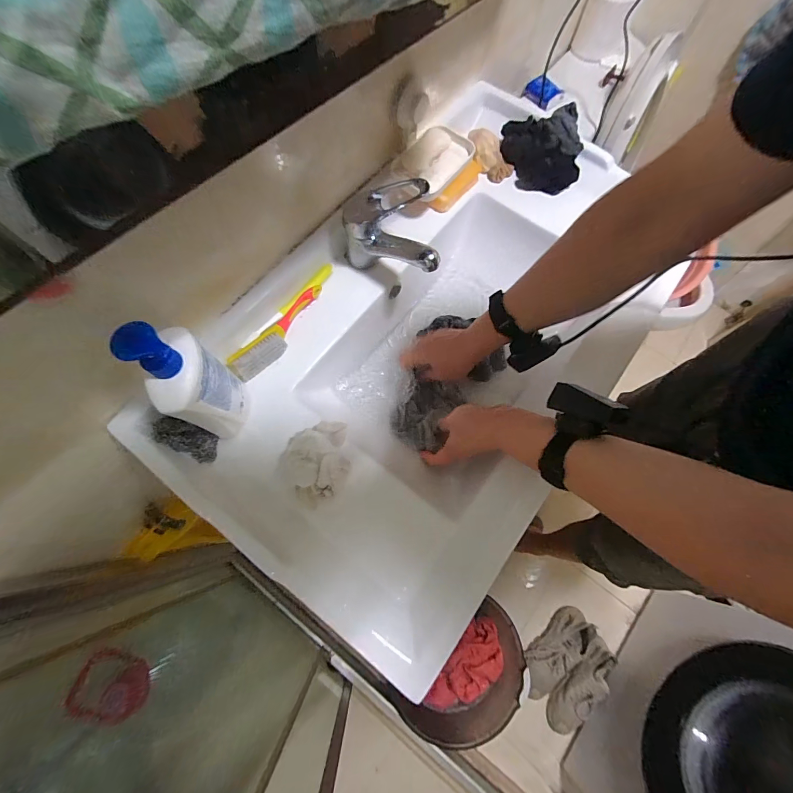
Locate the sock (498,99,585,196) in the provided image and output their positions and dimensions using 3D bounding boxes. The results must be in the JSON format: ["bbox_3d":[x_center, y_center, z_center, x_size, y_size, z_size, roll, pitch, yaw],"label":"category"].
[{"bbox_3d":[0.245,-0.413,0.599,0.133,0.077,0.093,9,71,1],"label":"sock"}]

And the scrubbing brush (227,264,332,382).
[{"bbox_3d":[-0.154,-0.110,0.507,0.041,0.030,0.206,30,73,8],"label":"scrubbing brush"}]

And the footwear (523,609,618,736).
[{"bbox_3d":[0.515,0.813,1.068,0.280,0.077,0.219,-40,77,-13],"label":"footwear"}]

